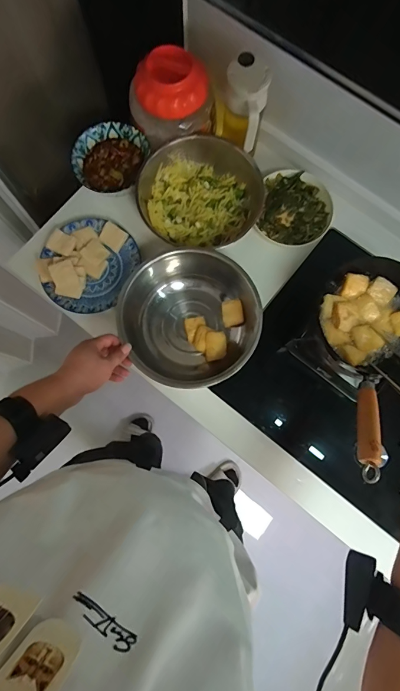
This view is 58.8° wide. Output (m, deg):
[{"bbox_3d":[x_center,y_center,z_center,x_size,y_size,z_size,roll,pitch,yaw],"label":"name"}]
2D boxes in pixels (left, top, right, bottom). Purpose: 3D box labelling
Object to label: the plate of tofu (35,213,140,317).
[{"bbox_3d":[-0.232,-0.169,0.731,0.178,0.050,0.196,26,81,4],"label":"plate of tofu"}]

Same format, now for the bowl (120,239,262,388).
[{"bbox_3d":[-0.020,-0.044,0.691,0.245,0.123,0.247,0,80,0],"label":"bowl"}]

